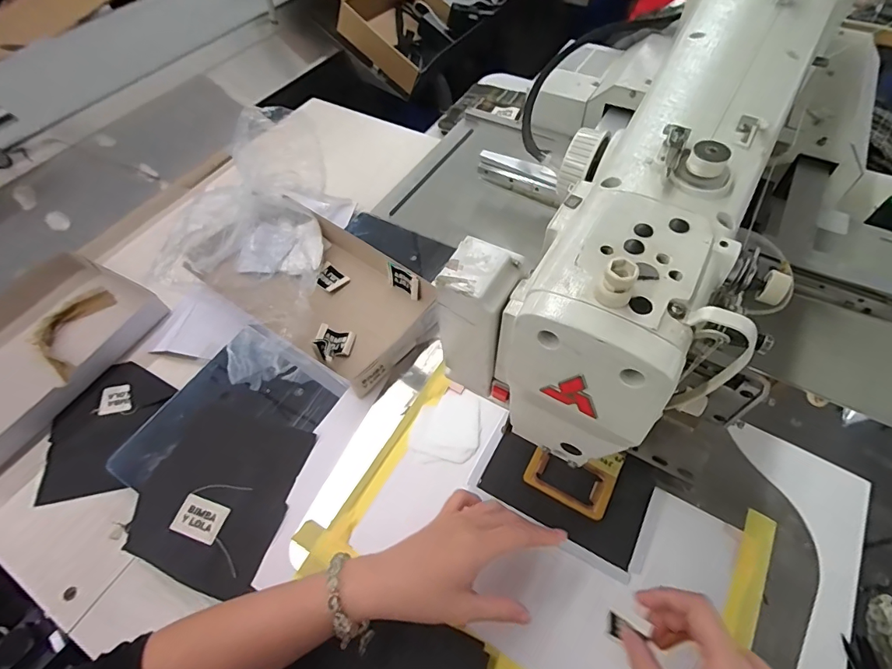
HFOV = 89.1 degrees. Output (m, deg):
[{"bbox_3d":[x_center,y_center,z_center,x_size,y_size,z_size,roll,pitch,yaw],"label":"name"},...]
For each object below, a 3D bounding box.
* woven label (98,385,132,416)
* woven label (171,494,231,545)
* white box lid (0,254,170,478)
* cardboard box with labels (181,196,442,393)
[{"bbox_3d":[-0.390,0.077,0.535,0.033,0.004,0.034,-6,67,-13],"label":"woven label"},{"bbox_3d":[-0.237,0.179,0.439,0.047,0.004,0.034,18,56,8],"label":"woven label"},{"bbox_3d":[-0.511,0.025,0.552,0.211,0.038,0.289,28,61,19],"label":"white box lid"},{"bbox_3d":[-0.145,-0.063,0.573,0.275,0.055,0.190,29,61,20],"label":"cardboard box with labels"}]

